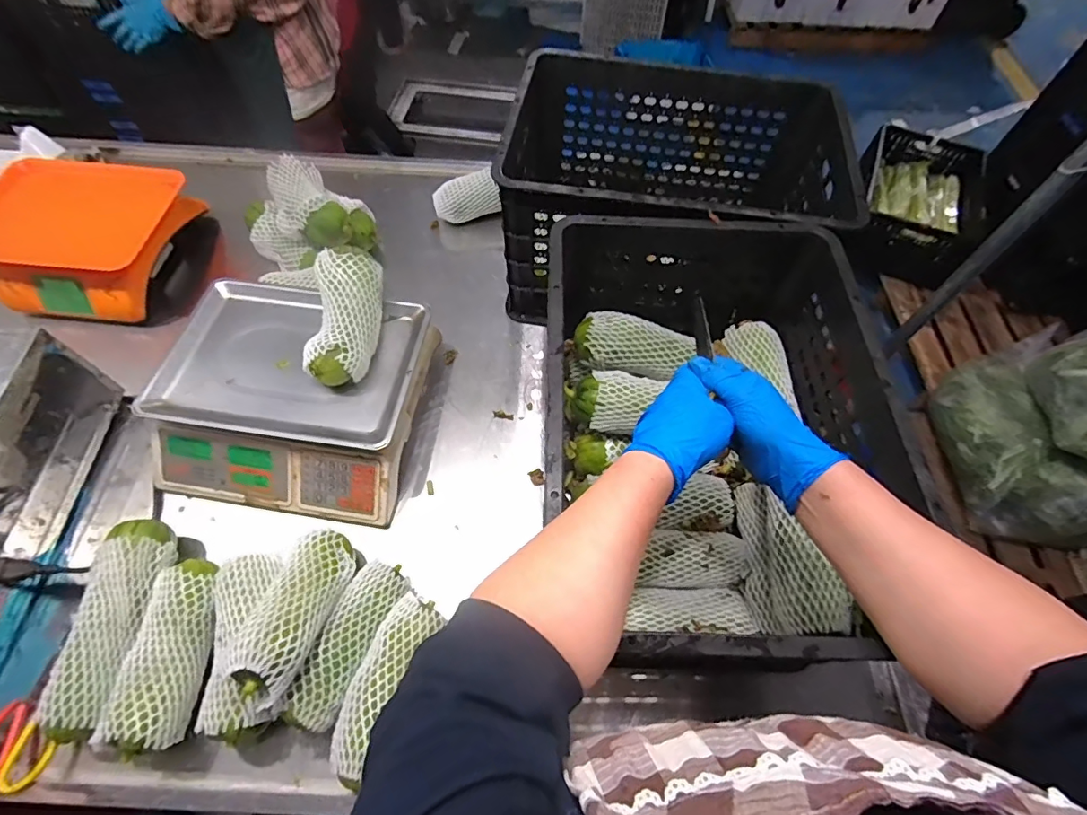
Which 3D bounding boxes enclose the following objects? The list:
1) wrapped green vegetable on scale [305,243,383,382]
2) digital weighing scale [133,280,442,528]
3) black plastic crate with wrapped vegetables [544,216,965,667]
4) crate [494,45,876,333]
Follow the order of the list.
[{"bbox_3d":[-0.269,-0.127,0.694,0.084,0.062,0.199,2,73,-2],"label":"wrapped green vegetable on scale"},{"bbox_3d":[-0.353,-0.020,0.728,0.337,0.102,0.304,9,60,2],"label":"digital weighing scale"},{"bbox_3d":[0.173,-0.010,0.623,0.344,0.226,0.515,2,60,-2],"label":"black plastic crate with wrapped vegetables"},{"bbox_3d":[0.194,-0.338,0.817,0.488,0.229,0.358,10,60,3],"label":"crate"}]

